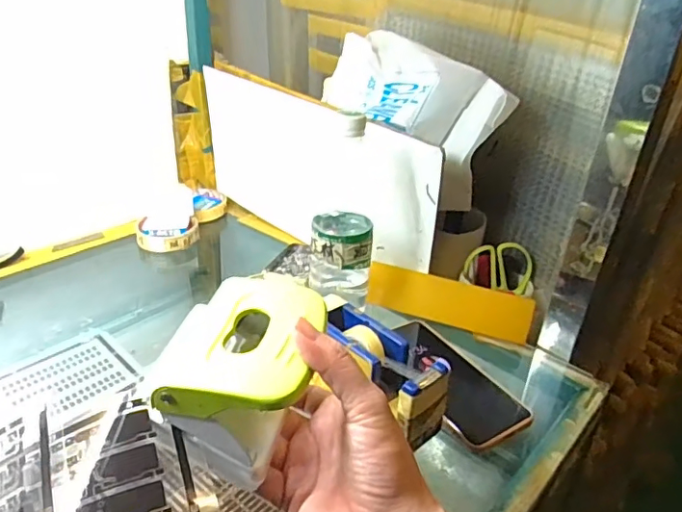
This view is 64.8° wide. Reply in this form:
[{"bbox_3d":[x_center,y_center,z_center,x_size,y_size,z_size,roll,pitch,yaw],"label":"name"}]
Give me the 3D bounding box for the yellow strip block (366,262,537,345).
[{"bbox_3d":[0.121,0.054,0.618,0.188,0.054,0.010,15,10,24],"label":"yellow strip block"}]

